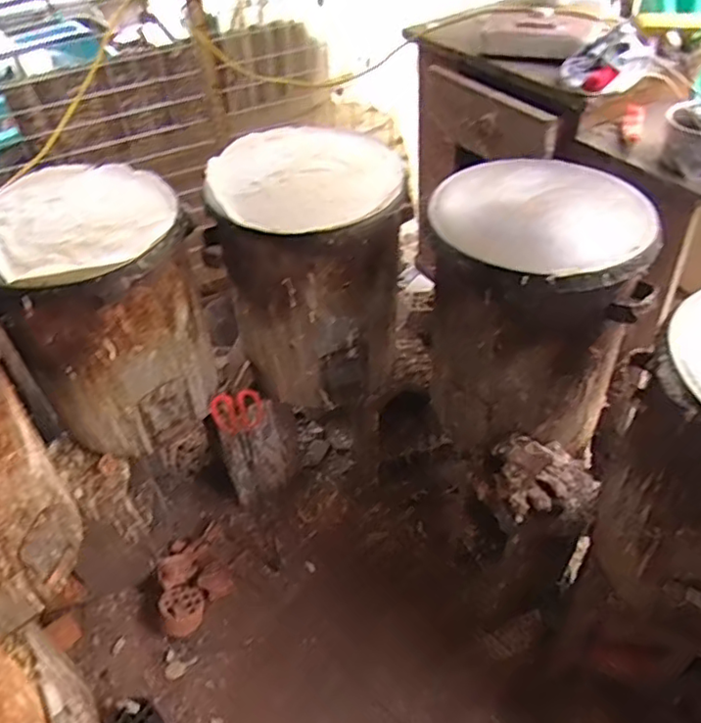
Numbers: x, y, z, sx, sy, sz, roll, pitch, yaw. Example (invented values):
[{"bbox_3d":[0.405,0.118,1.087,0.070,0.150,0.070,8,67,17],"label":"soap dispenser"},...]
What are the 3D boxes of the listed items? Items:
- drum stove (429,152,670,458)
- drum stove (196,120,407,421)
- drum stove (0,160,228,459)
[{"bbox_3d":[0.336,-0.102,1.208,0.353,0.470,0.344,-6,45,-1],"label":"drum stove"},{"bbox_3d":[-0.082,-0.189,1.339,0.365,0.488,0.351,-12,45,-7],"label":"drum stove"},{"bbox_3d":[-0.496,-0.096,1.286,0.364,0.476,0.387,-23,48,-18],"label":"drum stove"}]

